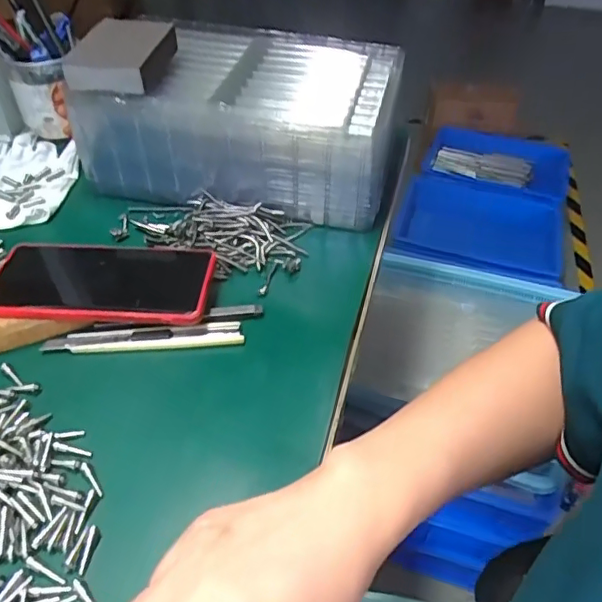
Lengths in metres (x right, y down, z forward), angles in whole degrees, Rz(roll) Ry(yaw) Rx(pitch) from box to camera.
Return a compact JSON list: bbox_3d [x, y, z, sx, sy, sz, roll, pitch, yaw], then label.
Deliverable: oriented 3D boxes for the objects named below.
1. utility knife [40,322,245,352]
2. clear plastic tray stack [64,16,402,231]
[{"bbox_3d":[-0.115,0.027,0.416,0.141,0.009,0.018,-1,44,-5],"label":"utility knife"},{"bbox_3d":[-0.053,-0.178,0.553,0.278,0.118,0.170,9,44,5],"label":"clear plastic tray stack"}]

